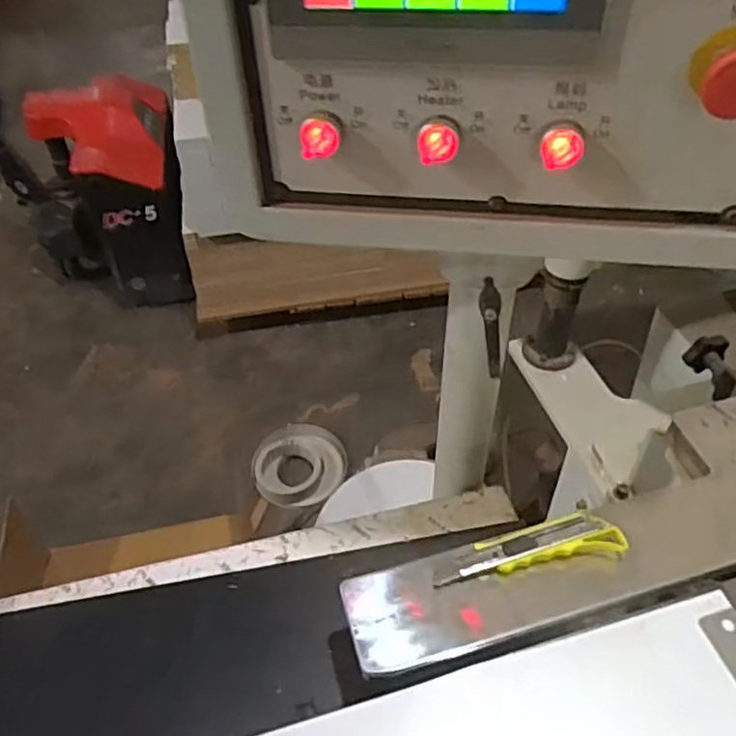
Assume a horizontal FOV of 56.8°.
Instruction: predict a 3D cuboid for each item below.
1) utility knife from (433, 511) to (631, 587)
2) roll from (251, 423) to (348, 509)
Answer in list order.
[{"bbox_3d":[0.145,0.165,0.621,0.174,0.018,0.046,-13,48,-9],"label":"utility knife"},{"bbox_3d":[-0.186,0.268,1.853,0.247,0.070,0.247,0,61,0],"label":"roll"}]

